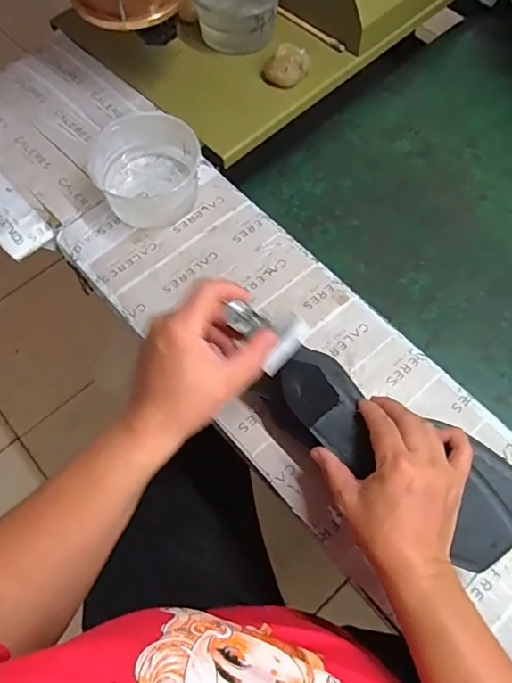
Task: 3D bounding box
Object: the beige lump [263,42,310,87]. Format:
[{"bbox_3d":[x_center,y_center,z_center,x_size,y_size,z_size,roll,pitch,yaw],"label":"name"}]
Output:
[{"bbox_3d":[0.039,-0.352,0.651,0.051,0.036,0.049,37,72,16],"label":"beige lump"}]

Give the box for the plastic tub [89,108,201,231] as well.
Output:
[{"bbox_3d":[-0.121,-0.193,0.573,0.120,0.059,0.125,0,66,2],"label":"plastic tub"}]

